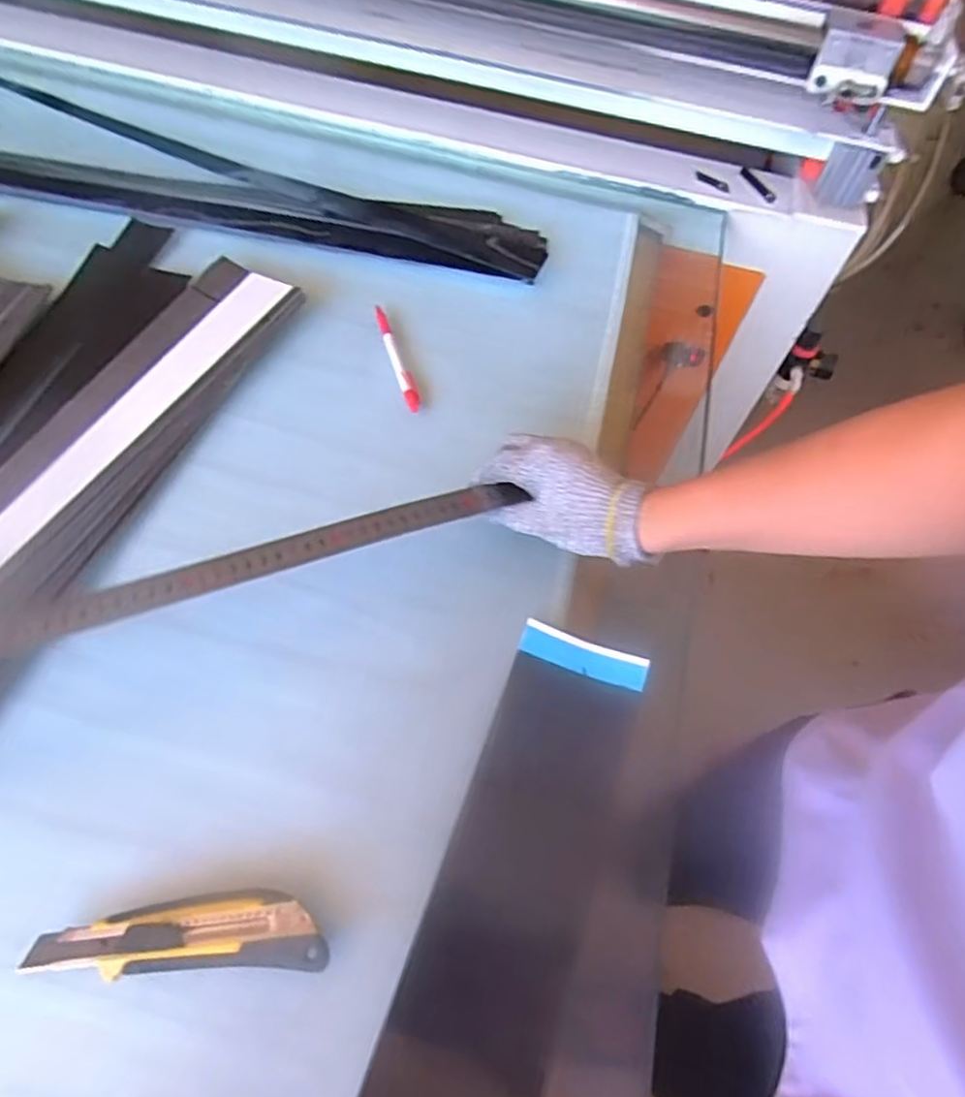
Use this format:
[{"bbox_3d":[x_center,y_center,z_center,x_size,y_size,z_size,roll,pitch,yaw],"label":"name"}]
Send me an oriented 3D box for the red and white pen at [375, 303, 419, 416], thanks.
[{"bbox_3d":[-0.080,-0.178,0.653,0.013,0.016,0.123,-15,62,-12],"label":"red and white pen"}]

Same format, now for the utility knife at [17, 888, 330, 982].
[{"bbox_3d":[-0.174,0.224,0.412,0.162,0.025,0.042,-1,60,-4],"label":"utility knife"}]

